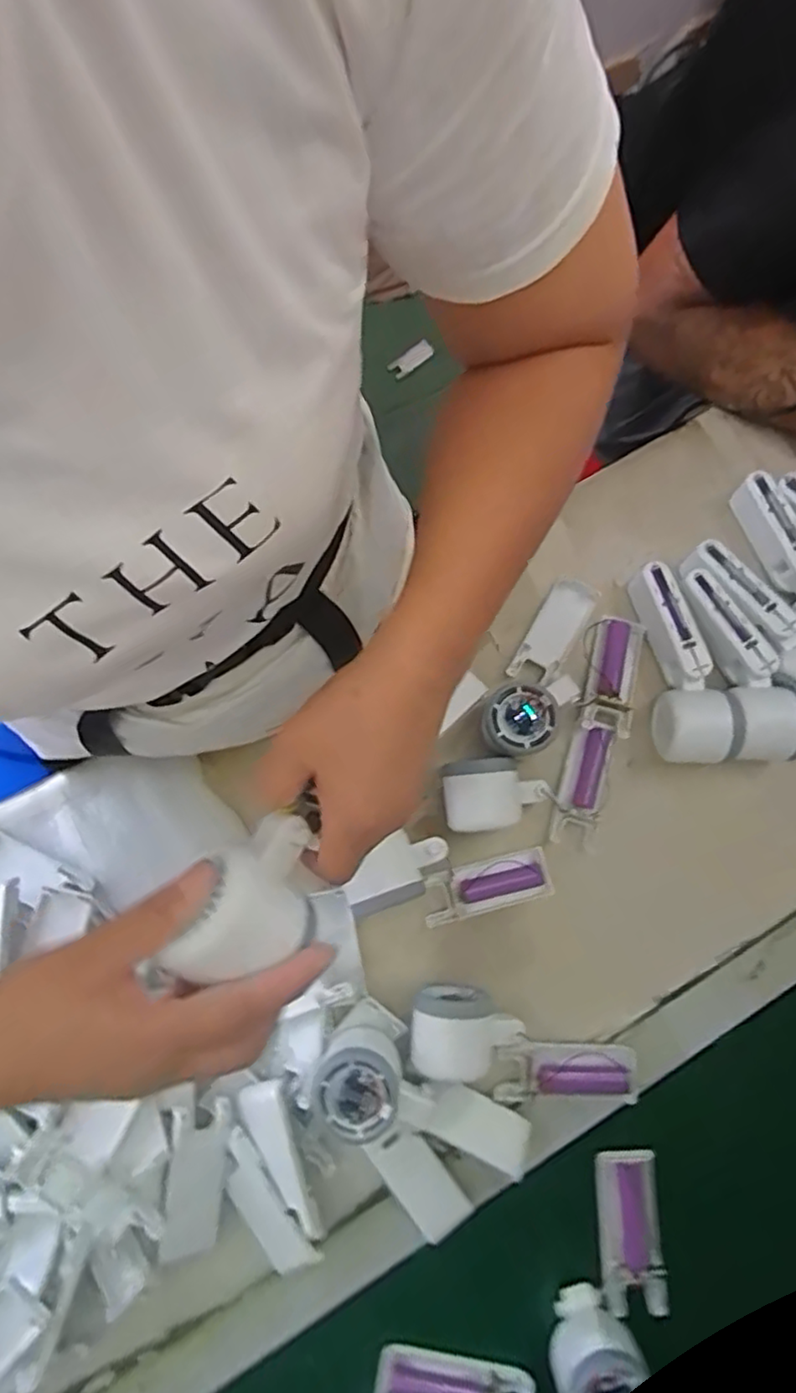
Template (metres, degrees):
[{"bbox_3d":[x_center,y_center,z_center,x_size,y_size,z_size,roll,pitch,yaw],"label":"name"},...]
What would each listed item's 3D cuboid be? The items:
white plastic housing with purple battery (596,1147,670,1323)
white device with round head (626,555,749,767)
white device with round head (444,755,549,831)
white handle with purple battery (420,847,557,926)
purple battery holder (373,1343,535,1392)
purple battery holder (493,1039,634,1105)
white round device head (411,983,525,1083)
[{"bbox_3d":[0.171,0.390,0.483,0.044,0.012,0.102,-1,80,-1],"label":"white plastic housing with purple battery"},{"bbox_3d":[0.235,-0.029,0.544,0.058,0.050,0.168,-8,80,-3],"label":"white device with round head"},{"bbox_3d":[0.077,0.076,0.525,0.083,0.045,0.053,-9,80,-3],"label":"white device with round head"},{"bbox_3d":[0.072,0.151,0.524,0.102,0.030,0.040,-14,80,-4],"label":"white handle with purple battery"},{"bbox_3d":[0.038,0.487,0.457,0.107,0.018,0.038,12,80,1],"label":"purple battery holder"},{"bbox_3d":[0.127,0.282,0.494,0.104,0.019,0.045,0,80,-1],"label":"purple battery holder"},{"bbox_3d":[0.049,0.245,0.486,0.077,0.050,0.055,6,80,0],"label":"white round device head"}]

